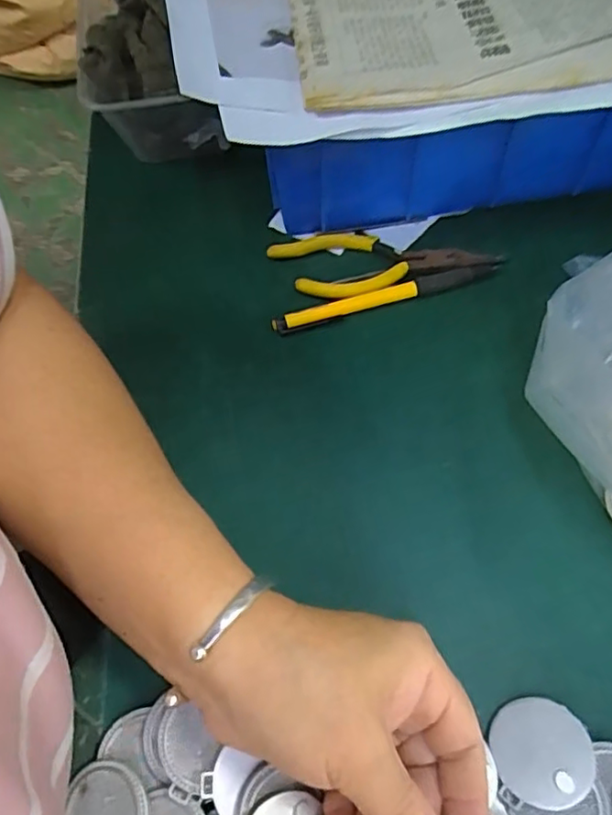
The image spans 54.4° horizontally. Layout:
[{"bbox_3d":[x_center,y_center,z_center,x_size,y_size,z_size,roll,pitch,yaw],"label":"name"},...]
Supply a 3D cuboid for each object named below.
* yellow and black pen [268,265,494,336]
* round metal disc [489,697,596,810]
[{"bbox_3d":[0.049,-0.068,0.361,0.140,0.005,0.012,-16,64,-6],"label":"yellow and black pen"},{"bbox_3d":[0.099,0.144,0.250,0.039,0.004,0.039,-8,50,10],"label":"round metal disc"}]

